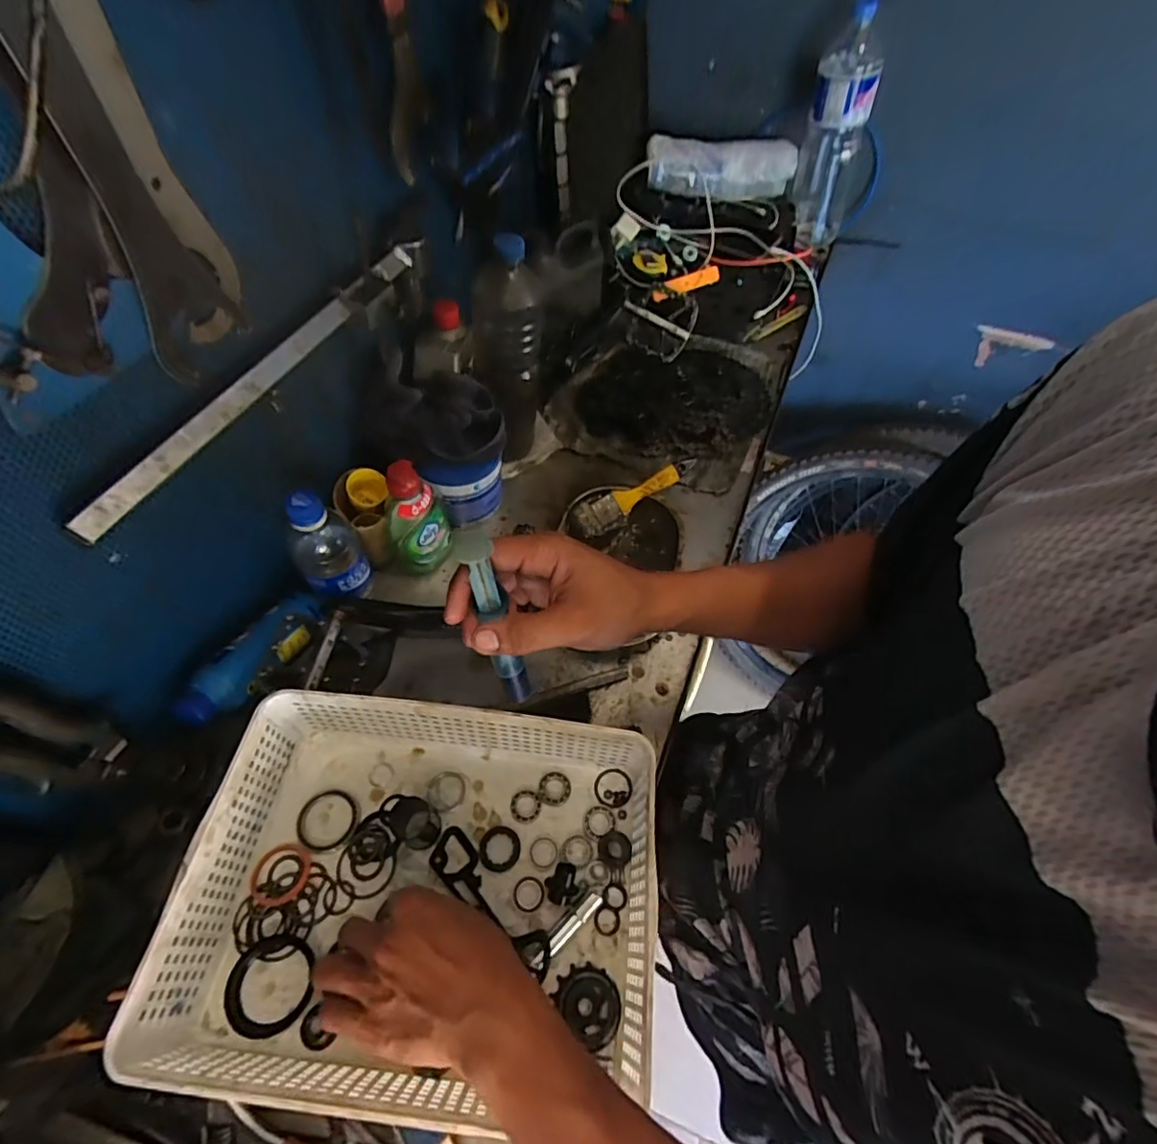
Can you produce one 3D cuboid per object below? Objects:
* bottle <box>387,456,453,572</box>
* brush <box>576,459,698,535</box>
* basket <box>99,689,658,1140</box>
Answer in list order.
[{"bbox_3d":[-0.174,-0.056,0.583,0.069,0.155,0.046,-18,62,-14],"label":"bottle"},{"bbox_3d":[0.073,-0.097,0.679,0.164,0.021,0.040,-30,61,-5],"label":"brush"},{"bbox_3d":[-0.113,0.237,0.420,0.324,0.084,0.244,7,55,1],"label":"basket"}]

